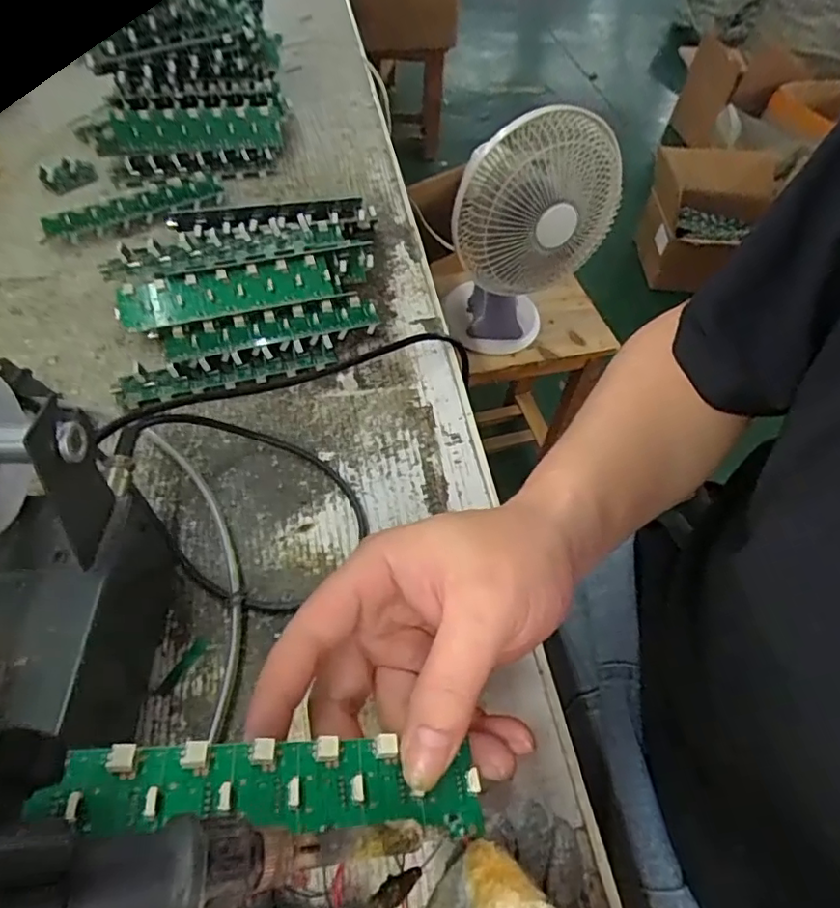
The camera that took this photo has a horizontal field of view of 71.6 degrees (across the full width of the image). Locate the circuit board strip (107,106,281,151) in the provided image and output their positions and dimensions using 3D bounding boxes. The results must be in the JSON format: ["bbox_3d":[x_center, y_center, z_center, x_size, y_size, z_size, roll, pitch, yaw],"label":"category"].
[{"bbox_3d":[-0.195,-0.285,0.511,0.140,0.028,0.017,-5,54,-9],"label":"circuit board strip"}]

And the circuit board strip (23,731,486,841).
[{"bbox_3d":[-0.042,0.101,0.179,0.128,0.006,0.024,10,52,-15],"label":"circuit board strip"}]

